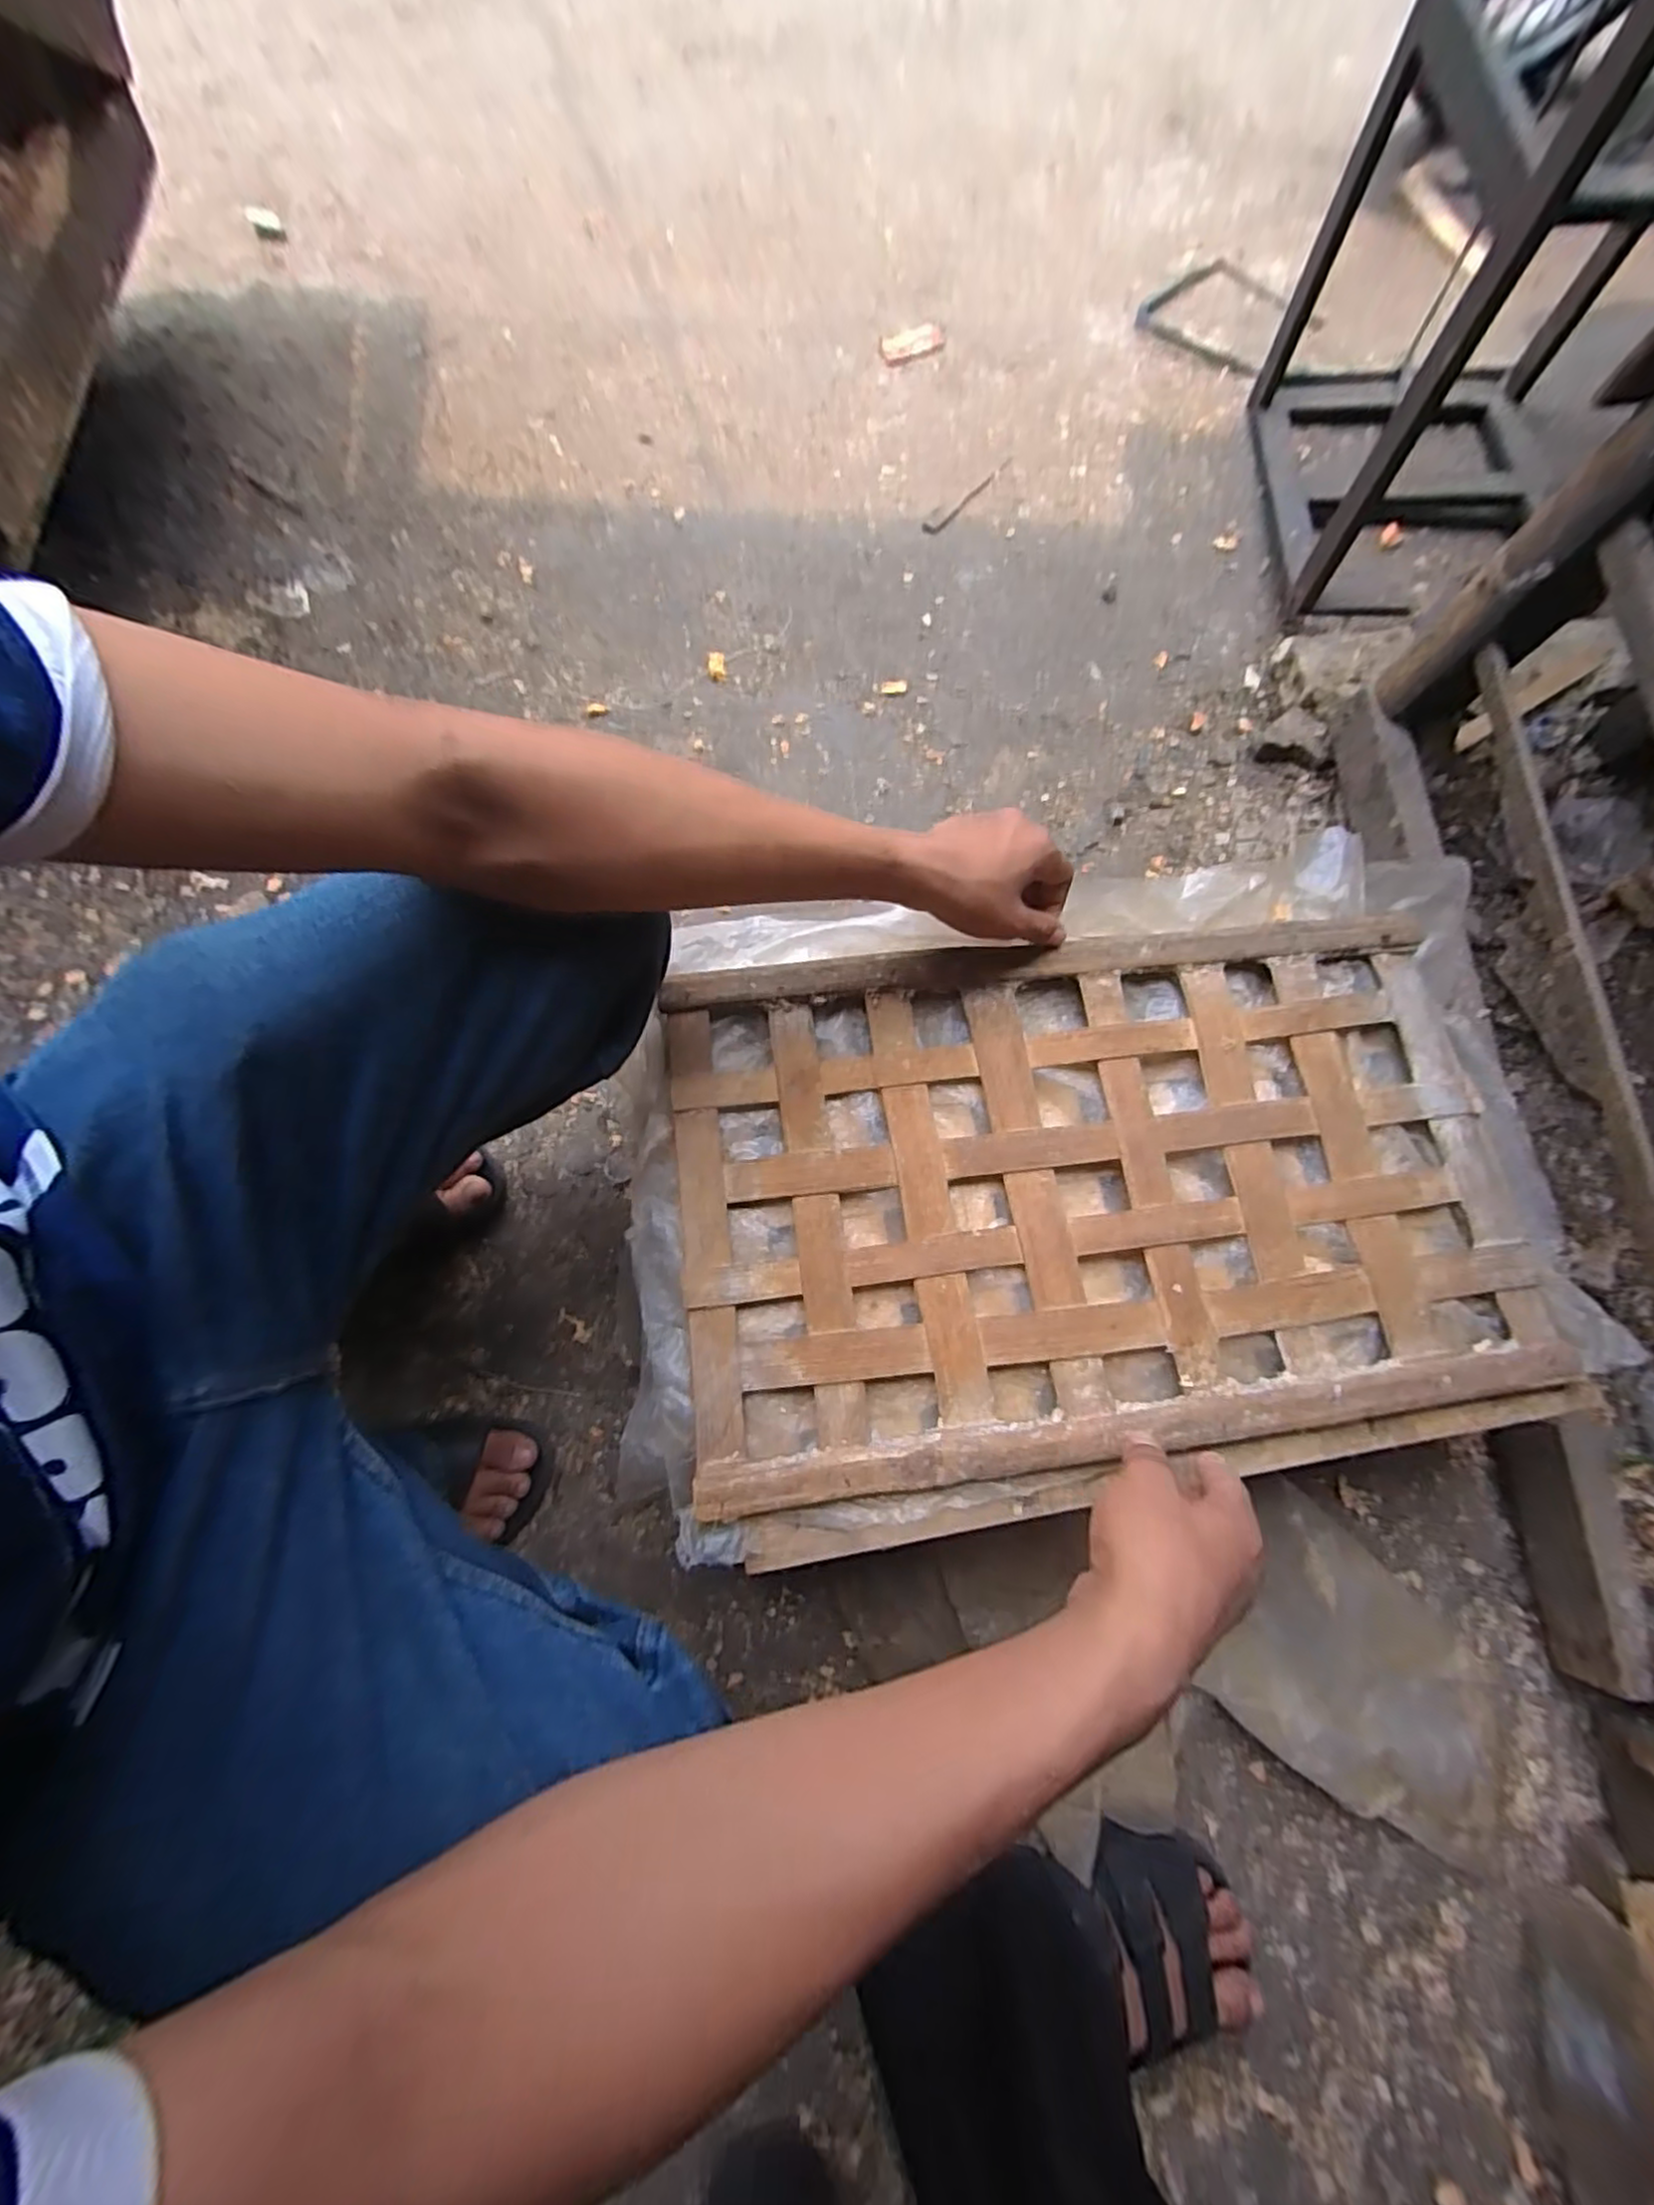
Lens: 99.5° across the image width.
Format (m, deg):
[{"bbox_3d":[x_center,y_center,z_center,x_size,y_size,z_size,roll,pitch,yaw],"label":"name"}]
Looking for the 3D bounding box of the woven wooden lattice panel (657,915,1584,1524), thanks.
[{"bbox_3d":[0.179,0.057,0.454,0.554,0.040,0.344,-6,76,-3],"label":"woven wooden lattice panel"}]

